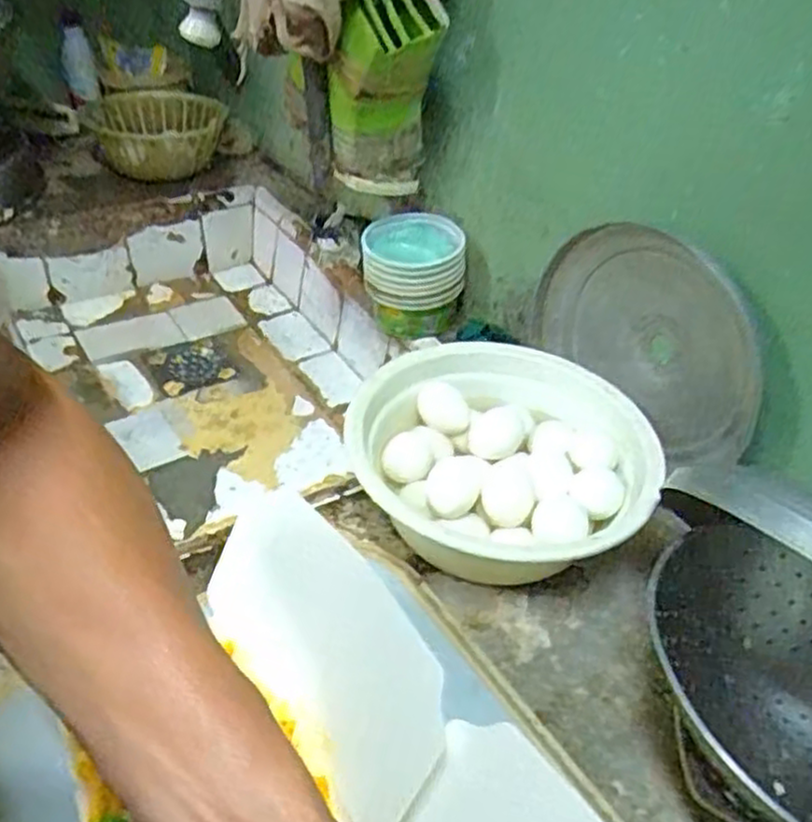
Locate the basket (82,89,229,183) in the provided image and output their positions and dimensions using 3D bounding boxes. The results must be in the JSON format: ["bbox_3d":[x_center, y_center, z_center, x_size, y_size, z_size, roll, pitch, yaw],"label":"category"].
[{"bbox_3d":[-0.381,-0.430,1.149,0.202,0.080,0.226,-8,41,-17],"label":"basket"}]

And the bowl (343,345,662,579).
[{"bbox_3d":[0.085,0.052,0.646,0.229,0.089,0.251,4,39,-3],"label":"bowl"}]

